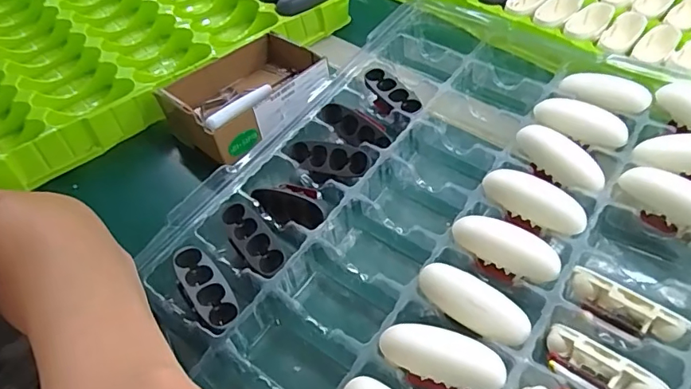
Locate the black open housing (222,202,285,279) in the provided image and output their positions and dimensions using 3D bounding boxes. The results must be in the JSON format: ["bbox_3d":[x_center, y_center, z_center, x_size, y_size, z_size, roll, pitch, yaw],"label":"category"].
[{"bbox_3d":[-0.062,0.029,0.326,0.021,0.008,0.064,-33,57,-21],"label":"black open housing"}]

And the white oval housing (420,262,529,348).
[{"bbox_3d":[0.073,0.060,0.283,0.065,0.013,0.026,23,56,20],"label":"white oval housing"}]

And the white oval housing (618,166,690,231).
[{"bbox_3d":[0.213,0.003,0.324,0.019,0.024,0.064,-27,41,-19],"label":"white oval housing"}]

